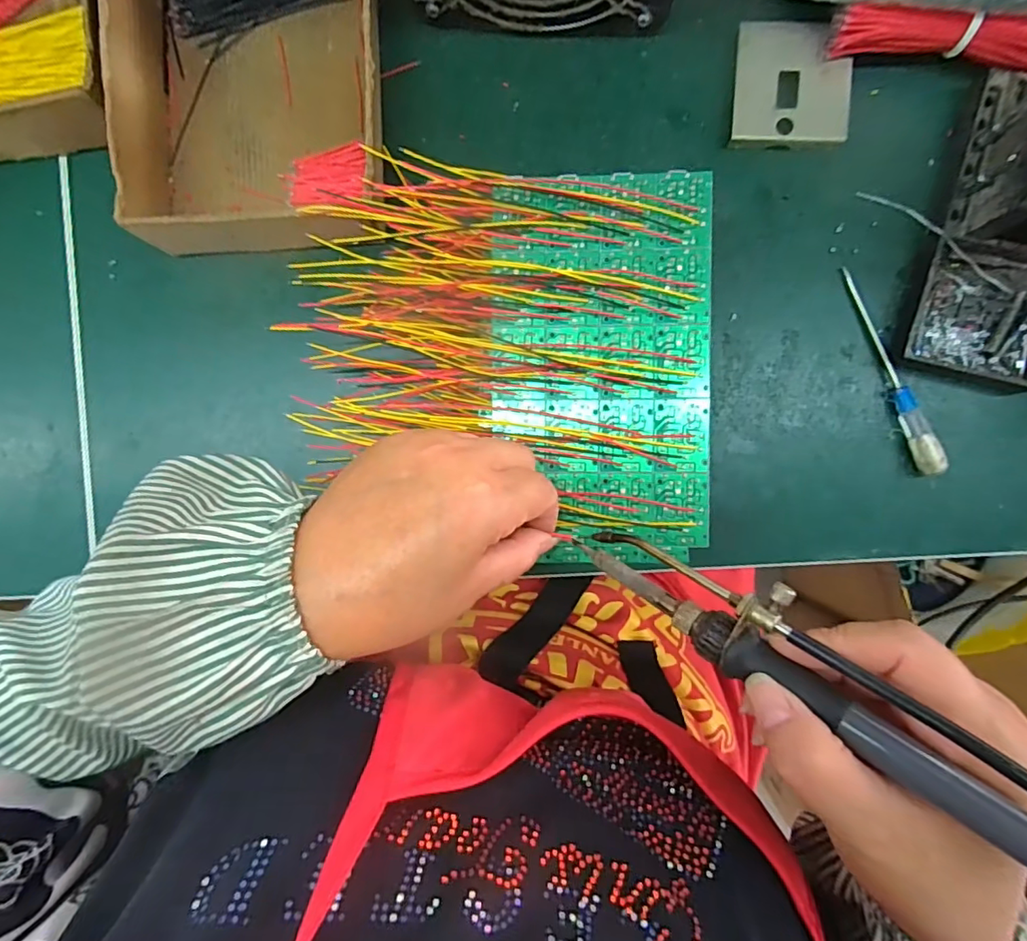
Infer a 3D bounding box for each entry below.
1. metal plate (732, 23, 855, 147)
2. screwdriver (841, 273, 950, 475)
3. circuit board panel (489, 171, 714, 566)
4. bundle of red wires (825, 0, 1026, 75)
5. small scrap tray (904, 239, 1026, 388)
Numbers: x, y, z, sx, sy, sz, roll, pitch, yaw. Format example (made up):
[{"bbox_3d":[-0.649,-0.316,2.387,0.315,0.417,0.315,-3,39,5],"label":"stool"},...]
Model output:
[{"bbox_3d":[0.158,-0.218,0.302,0.063,0.010,0.063,0,95,3],"label":"metal plate"},{"bbox_3d":[0.216,-0.057,0.302,0.011,0.016,0.124,-21,89,5],"label":"screwdriver"},{"bbox_3d":[0.041,-0.049,0.251,0.101,0.009,0.175,0,94,5],"label":"circuit board panel"},{"bbox_3d":[0.238,-0.224,0.281,0.133,0.027,0.017,9,91,5],"label":"bundle of red wires"},{"bbox_3d":[0.263,-0.087,0.297,0.072,0.016,0.068,14,92,5],"label":"small scrap tray"}]

